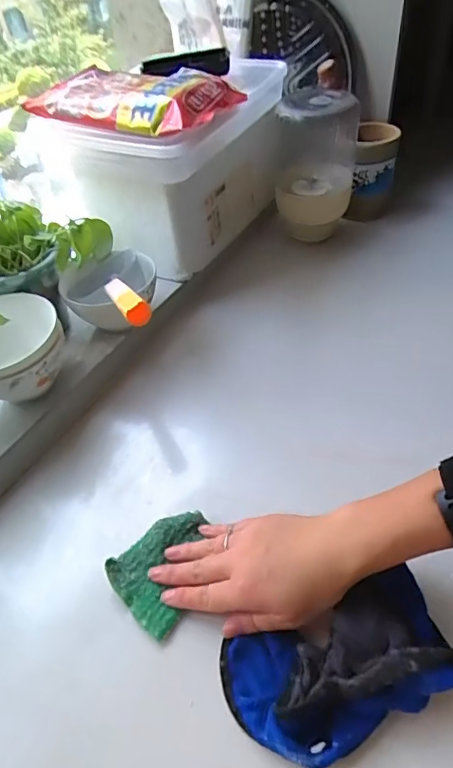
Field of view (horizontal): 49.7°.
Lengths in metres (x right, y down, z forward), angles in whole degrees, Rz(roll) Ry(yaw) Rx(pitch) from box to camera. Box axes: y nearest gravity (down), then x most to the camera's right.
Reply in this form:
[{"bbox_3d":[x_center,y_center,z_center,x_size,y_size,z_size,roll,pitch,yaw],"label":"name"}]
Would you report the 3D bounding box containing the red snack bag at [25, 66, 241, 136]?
[{"bbox_3d":[-0.107,-0.316,0.537,0.233,0.031,0.103,23,52,26],"label":"red snack bag"}]

